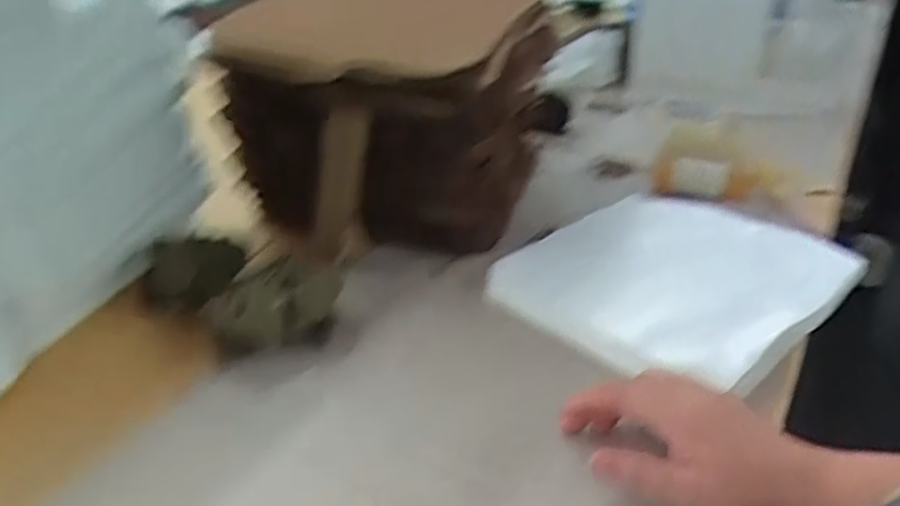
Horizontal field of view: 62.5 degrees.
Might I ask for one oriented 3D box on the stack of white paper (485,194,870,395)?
[{"bbox_3d":[0.183,0.018,0.609,0.258,0.020,0.214,-24,36,-32],"label":"stack of white paper"}]

